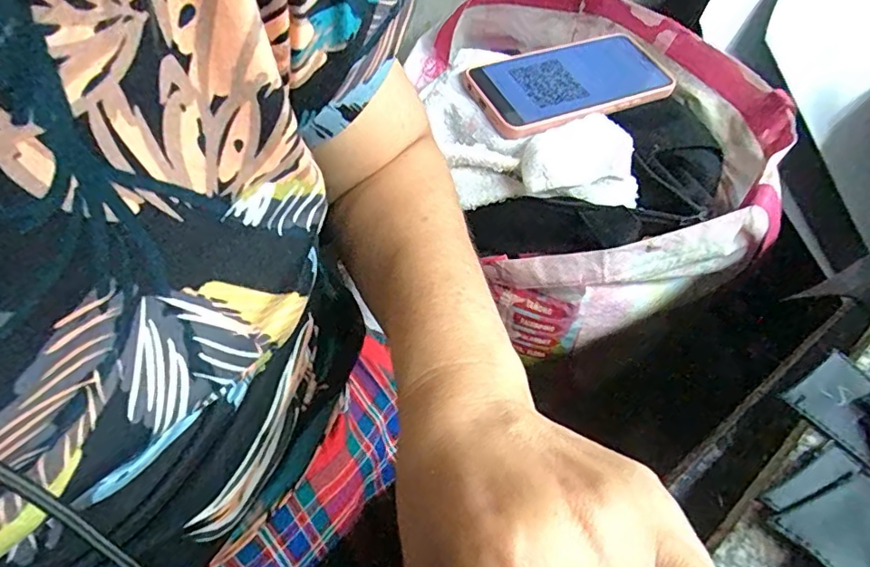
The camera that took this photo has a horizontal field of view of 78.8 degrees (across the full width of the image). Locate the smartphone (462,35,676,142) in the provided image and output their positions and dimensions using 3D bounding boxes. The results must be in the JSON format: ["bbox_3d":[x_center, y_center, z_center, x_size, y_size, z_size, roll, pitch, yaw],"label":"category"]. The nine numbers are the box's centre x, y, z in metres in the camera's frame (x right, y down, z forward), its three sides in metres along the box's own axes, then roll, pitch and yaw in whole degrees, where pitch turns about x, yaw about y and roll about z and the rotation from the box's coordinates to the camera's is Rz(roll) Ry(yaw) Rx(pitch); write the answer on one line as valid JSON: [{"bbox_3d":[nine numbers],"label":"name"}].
[{"bbox_3d":[0.113,-0.164,0.433,0.173,0.013,0.093,-24,59,-22],"label":"smartphone"}]

